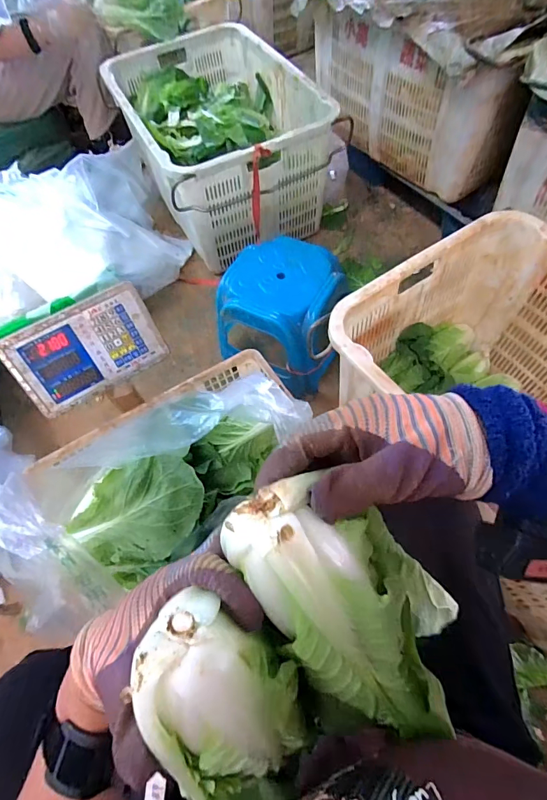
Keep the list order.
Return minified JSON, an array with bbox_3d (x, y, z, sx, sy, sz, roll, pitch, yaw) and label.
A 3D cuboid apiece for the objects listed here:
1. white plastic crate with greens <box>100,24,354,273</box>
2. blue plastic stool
[{"bbox_3d":[-0.168,-0.784,1.219,0.465,0.297,0.680,-25,63,-10],"label":"white plastic crate with greens"},{"bbox_3d":[0.023,-0.208,0.981,0.279,0.250,0.279,-3,69,8],"label":"blue plastic stool"}]

